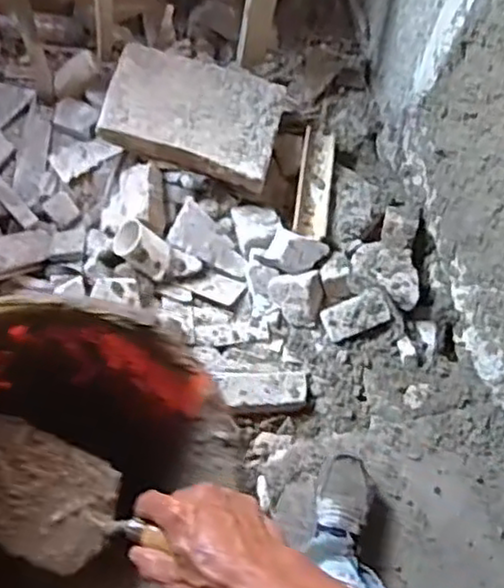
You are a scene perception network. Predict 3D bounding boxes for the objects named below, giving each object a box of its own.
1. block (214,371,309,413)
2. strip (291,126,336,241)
[{"bbox_3d":[0.020,0.215,1.535,0.196,0.035,0.087,2,52,-9],"label":"block"},{"bbox_3d":[0.153,-0.266,1.693,0.082,0.020,0.315,8,64,2],"label":"strip"}]

